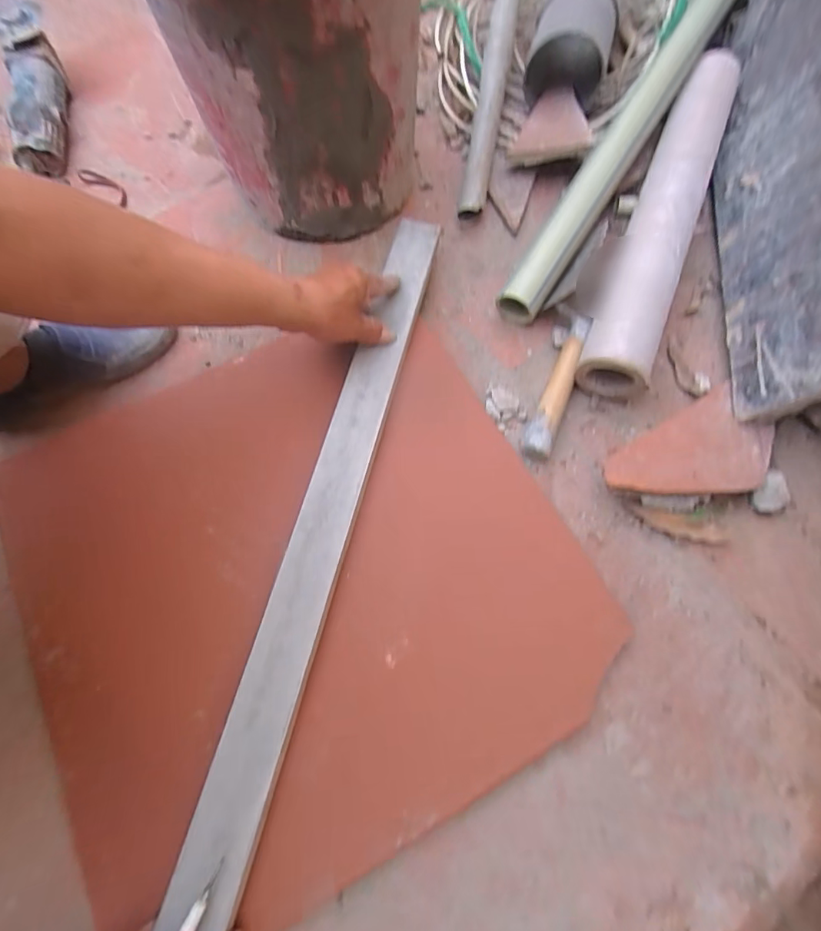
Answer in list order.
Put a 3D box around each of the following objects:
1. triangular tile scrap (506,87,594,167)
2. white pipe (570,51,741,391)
[{"bbox_3d":[0.193,-0.474,0.645,0.103,0.015,0.155,2,64,19],"label":"triangular tile scrap"},{"bbox_3d":[0.316,-0.314,0.575,0.079,0.090,0.527,22,71,10],"label":"white pipe"}]

